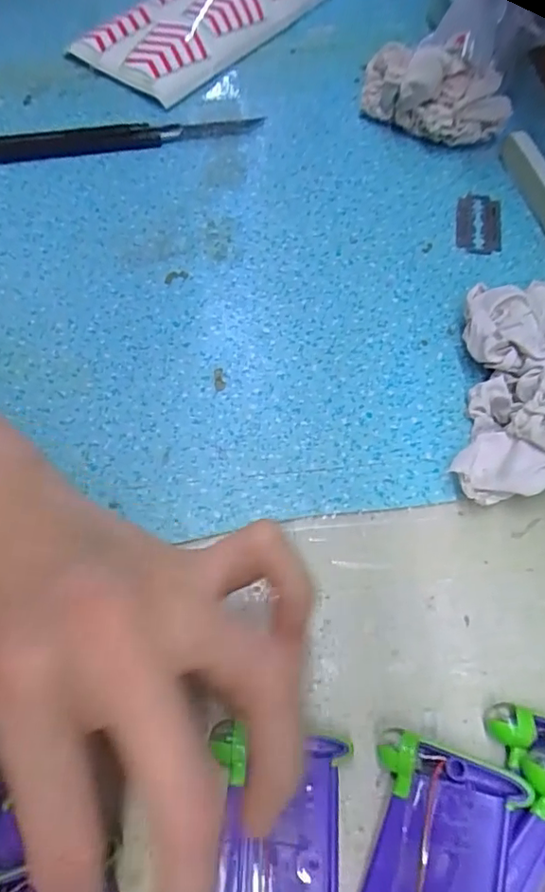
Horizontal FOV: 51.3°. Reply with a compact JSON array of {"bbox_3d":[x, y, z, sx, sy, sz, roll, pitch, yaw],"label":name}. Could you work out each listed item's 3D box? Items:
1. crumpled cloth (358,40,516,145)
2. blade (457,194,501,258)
[{"bbox_3d":[0.085,-0.186,0.302,0.078,0.045,0.031,19,64,11],"label":"crumpled cloth"},{"bbox_3d":[0.105,-0.114,0.288,0.022,0.004,0.041,9,62,6],"label":"blade"}]

